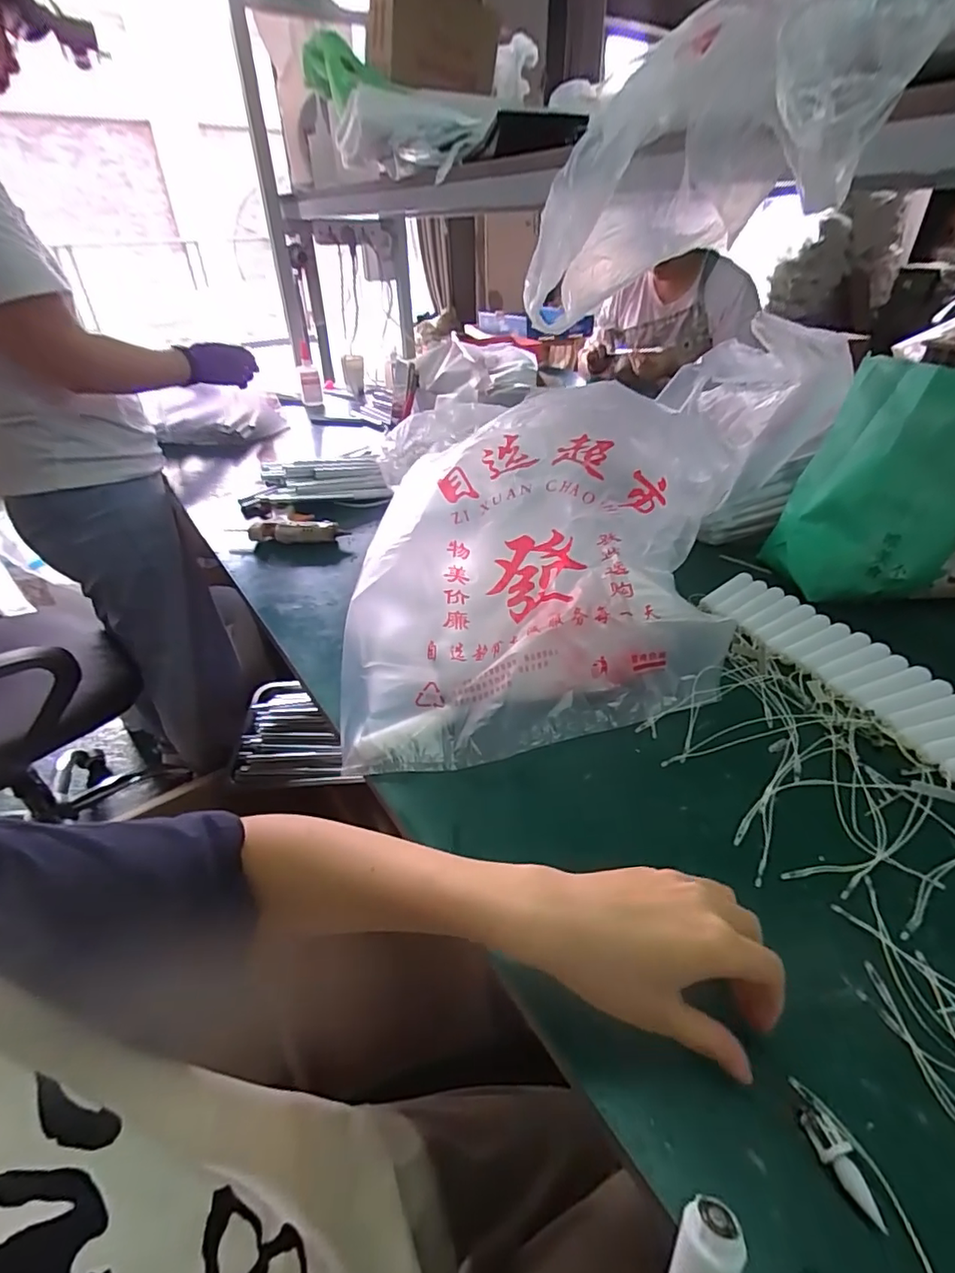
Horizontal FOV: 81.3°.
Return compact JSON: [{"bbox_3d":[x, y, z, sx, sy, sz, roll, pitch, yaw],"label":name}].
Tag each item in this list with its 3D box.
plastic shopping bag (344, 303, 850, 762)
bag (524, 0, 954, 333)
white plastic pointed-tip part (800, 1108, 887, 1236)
[{"bbox_3d":[0.100,-0.112,0.536,0.510,0.244,0.309,-15,39,-18],"label":"plastic shopping bag"},{"bbox_3d":[0.179,-0.382,0.439,0.098,0.150,0.362,-32,17,-34],"label":"bag"},{"bbox_3d":[0.162,0.236,0.248,0.014,0.011,0.040,-9,37,-10],"label":"white plastic pointed-tip part"}]

